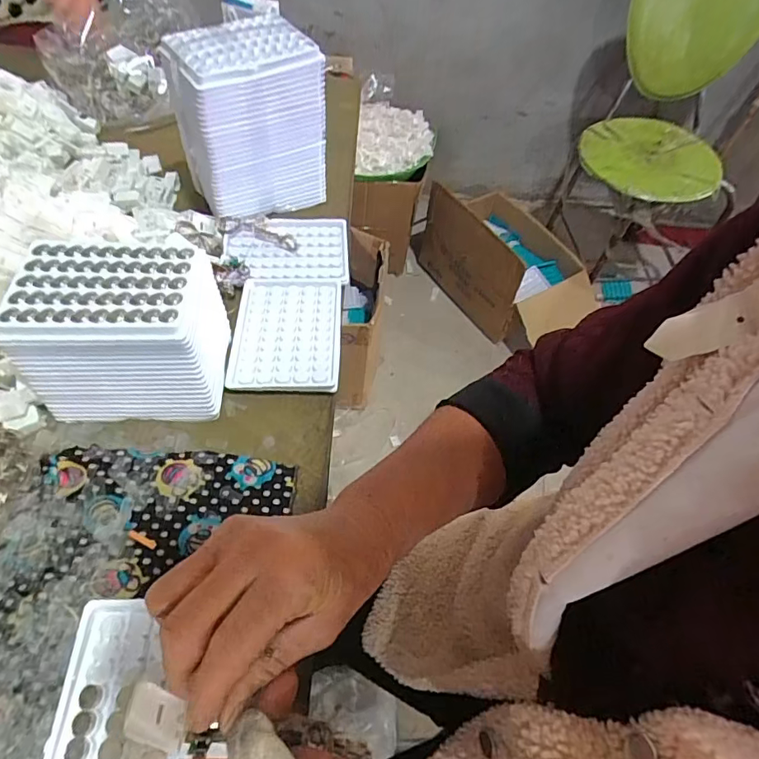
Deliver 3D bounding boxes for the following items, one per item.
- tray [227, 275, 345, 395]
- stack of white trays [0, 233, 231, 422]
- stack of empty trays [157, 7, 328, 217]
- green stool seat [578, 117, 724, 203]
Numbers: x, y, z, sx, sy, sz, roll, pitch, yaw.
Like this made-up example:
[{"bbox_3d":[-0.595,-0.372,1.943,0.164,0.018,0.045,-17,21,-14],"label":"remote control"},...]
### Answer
[{"bbox_3d":[-0.084,-0.046,0.458,0.095,0.010,0.133,1,55,-4],"label":"tray"},{"bbox_3d":[-0.194,-0.042,0.391,0.135,0.092,0.107,1,55,-5],"label":"stack of white trays"},{"bbox_3d":[-0.136,-0.267,0.520,0.139,0.148,0.095,-29,62,-23],"label":"stack of empty trays"},{"bbox_3d":[0.655,-0.572,1.236,0.324,0.041,0.337,1,56,3],"label":"green stool seat"}]

